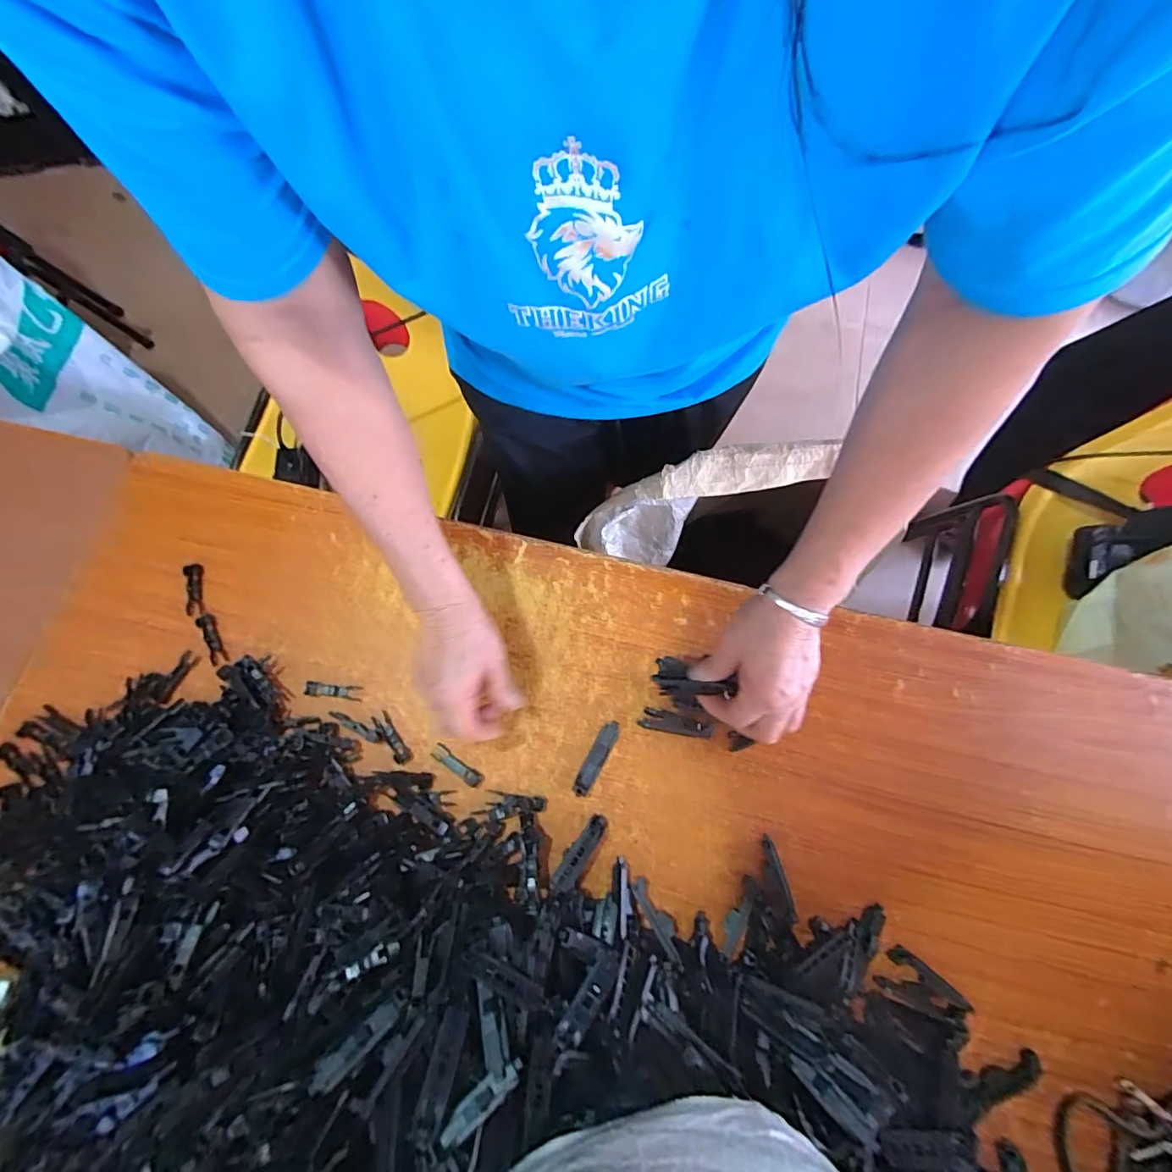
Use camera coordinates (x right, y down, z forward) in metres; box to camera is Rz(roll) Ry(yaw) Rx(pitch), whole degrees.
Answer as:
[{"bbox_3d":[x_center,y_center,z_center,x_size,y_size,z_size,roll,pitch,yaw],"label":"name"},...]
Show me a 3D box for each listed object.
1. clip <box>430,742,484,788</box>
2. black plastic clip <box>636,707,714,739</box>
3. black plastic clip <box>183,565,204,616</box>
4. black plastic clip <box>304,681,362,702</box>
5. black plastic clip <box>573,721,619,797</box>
[{"bbox_3d":[-0.125,0.175,0.496,0.057,0.006,0.014,35,76,8],"label":"clip"},{"bbox_3d":[0.090,0.137,0.508,0.072,0.011,0.020,10,74,1],"label":"black plastic clip"},{"bbox_3d":[-0.407,0.005,0.530,0.017,0.009,0.055,-15,75,-6],"label":"black plastic clip"},{"bbox_3d":[-0.253,0.105,0.510,0.056,0.004,0.014,7,74,0],"label":"black plastic clip"},{"bbox_3d":[0.010,0.168,0.499,0.018,0.008,0.076,29,76,6],"label":"black plastic clip"}]

